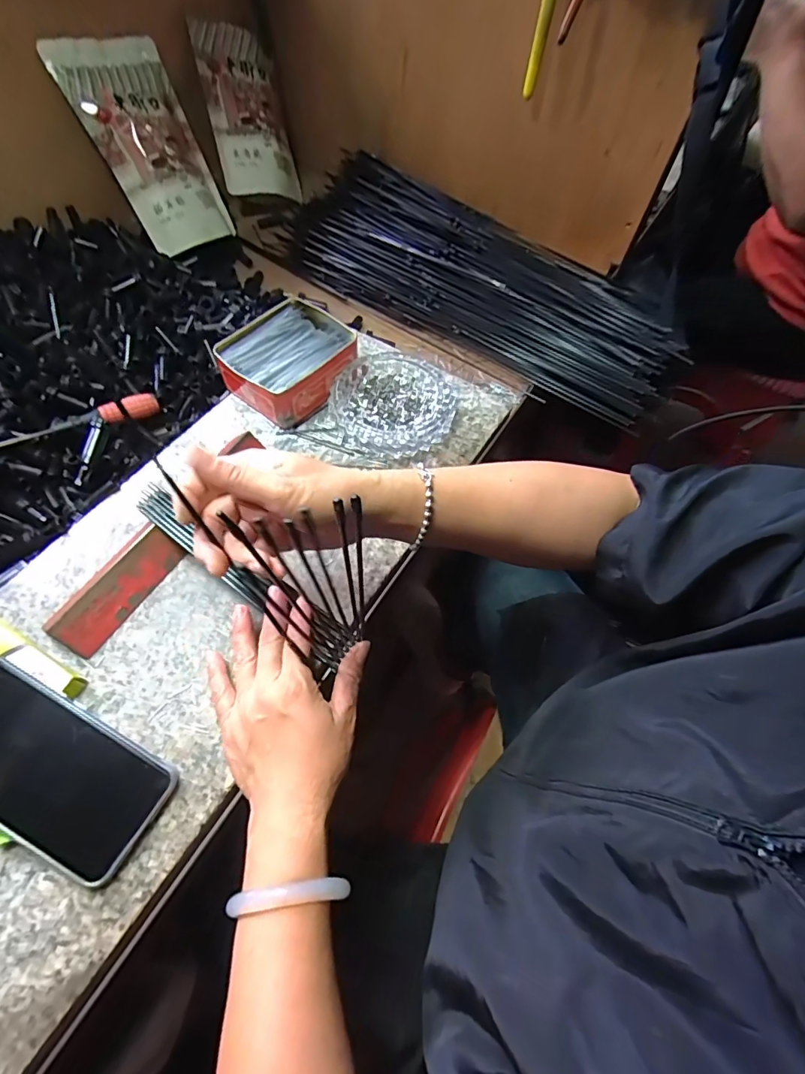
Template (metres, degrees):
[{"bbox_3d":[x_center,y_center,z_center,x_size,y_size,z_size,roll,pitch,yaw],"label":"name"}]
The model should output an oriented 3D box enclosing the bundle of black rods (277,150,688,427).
[{"bbox_3d":[0.083,-0.351,0.616,0.552,0.032,0.227,33,63,14],"label":"bundle of black rods"}]

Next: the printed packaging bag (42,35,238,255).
[{"bbox_3d":[-0.302,-0.478,0.589,0.035,0.210,0.137,-1,38,43],"label":"printed packaging bag"}]

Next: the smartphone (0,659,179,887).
[{"bbox_3d":[-0.234,0.150,0.313,0.155,0.014,0.076,30,66,4],"label":"smartphone"}]

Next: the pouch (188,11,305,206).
[{"bbox_3d":[-0.212,-0.588,0.669,0.125,0.187,0.037,-28,25,-35],"label":"pouch"}]

